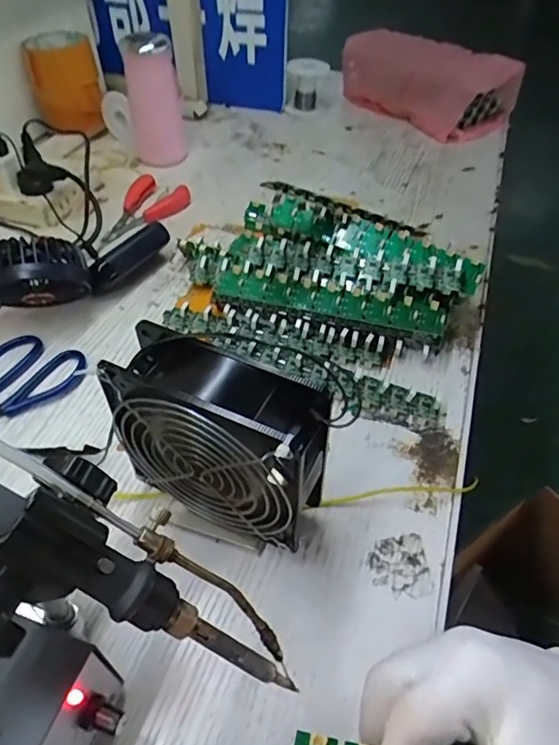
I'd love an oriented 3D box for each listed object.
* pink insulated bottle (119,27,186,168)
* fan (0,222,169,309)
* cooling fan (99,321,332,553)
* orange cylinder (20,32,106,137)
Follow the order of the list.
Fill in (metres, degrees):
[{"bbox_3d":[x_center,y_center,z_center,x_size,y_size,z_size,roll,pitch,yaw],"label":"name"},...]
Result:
[{"bbox_3d":[-0.167,-0.353,0.681,0.078,0.134,0.069,-4,48,-6],"label":"pink insulated bottle"},{"bbox_3d":[-0.177,-0.101,0.488,0.056,0.067,0.179,34,41,26],"label":"fan"},{"bbox_3d":[-0.035,0.046,0.310,0.116,0.129,0.047,22,50,17],"label":"cooling fan"},{"bbox_3d":[-0.294,-0.397,0.726,0.086,0.099,0.091,-16,50,-16],"label":"orange cylinder"}]

